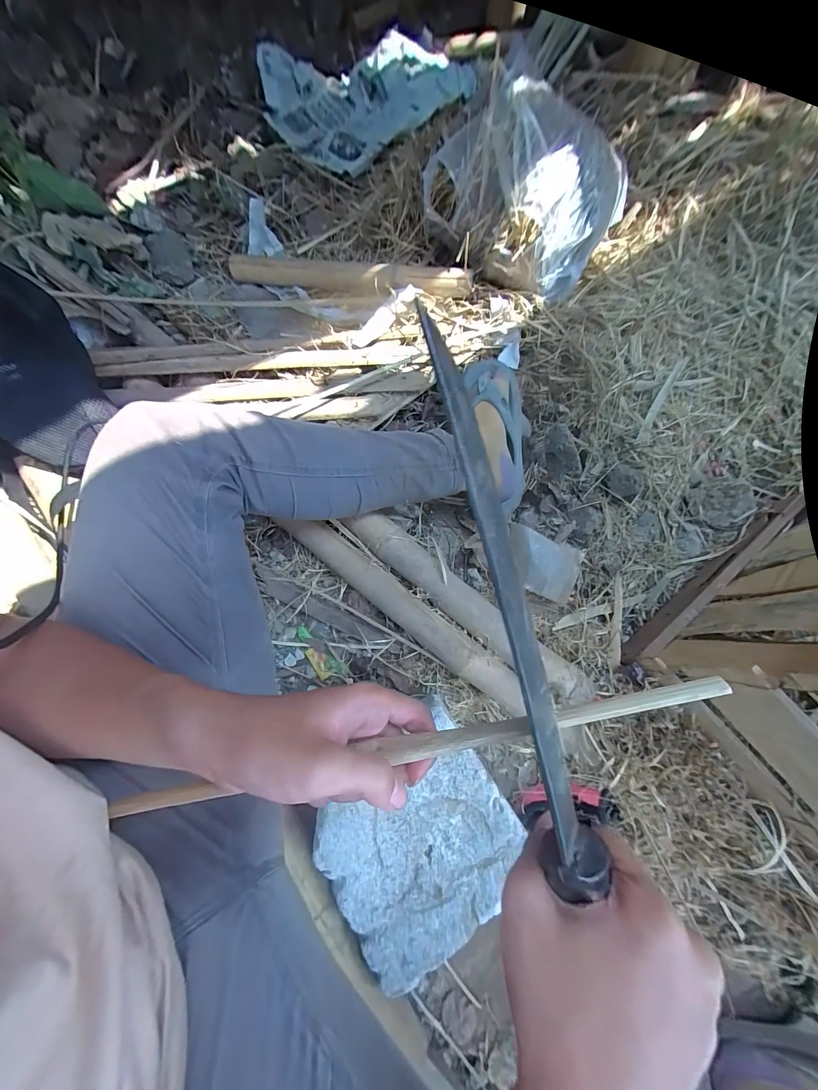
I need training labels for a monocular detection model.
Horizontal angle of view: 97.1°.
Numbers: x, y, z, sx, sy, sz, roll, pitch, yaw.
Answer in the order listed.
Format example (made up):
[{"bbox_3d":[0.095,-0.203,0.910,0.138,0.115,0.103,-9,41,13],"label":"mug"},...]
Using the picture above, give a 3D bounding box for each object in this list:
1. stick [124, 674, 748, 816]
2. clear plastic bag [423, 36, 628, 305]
[{"bbox_3d":[-0.008,0.125,0.221,0.381,0.009,0.014,-14,72,5],"label":"stick"},{"bbox_3d":[0.179,-0.569,0.573,0.297,0.208,0.181,21,72,6],"label":"clear plastic bag"}]

